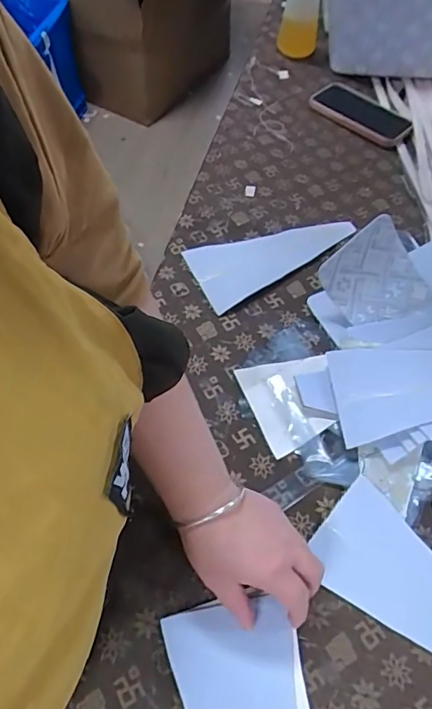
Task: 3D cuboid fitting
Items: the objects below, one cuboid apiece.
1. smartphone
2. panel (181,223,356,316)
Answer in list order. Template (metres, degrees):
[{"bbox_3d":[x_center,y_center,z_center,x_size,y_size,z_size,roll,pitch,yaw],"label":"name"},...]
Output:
[{"bbox_3d":[0.237,-0.398,0.784,0.167,0.013,0.091,37,68,14],"label":"smartphone"},{"bbox_3d":[0.078,-0.135,0.624,0.220,0.004,0.098,-22,62,-14],"label":"panel"}]

